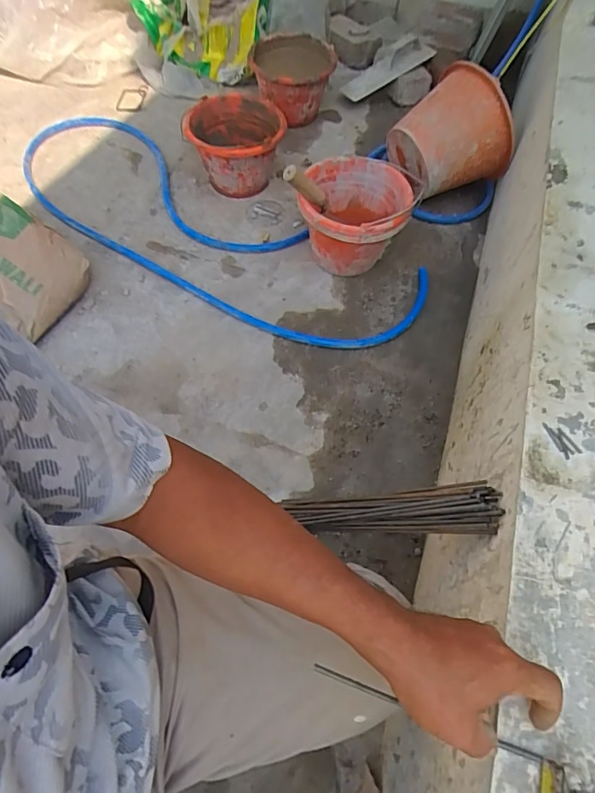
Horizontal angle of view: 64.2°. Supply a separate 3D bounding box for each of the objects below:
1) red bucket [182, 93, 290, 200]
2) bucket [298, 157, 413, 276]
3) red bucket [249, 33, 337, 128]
[{"bbox_3d":[-0.155,-0.653,1.243,0.243,0.157,0.244,7,59,2],"label":"red bucket"},{"bbox_3d":[0.126,-0.393,1.083,0.228,0.179,0.233,12,59,5],"label":"bucket"},{"bbox_3d":[-0.016,-0.927,1.416,0.240,0.164,0.275,2,59,-1],"label":"red bucket"}]

